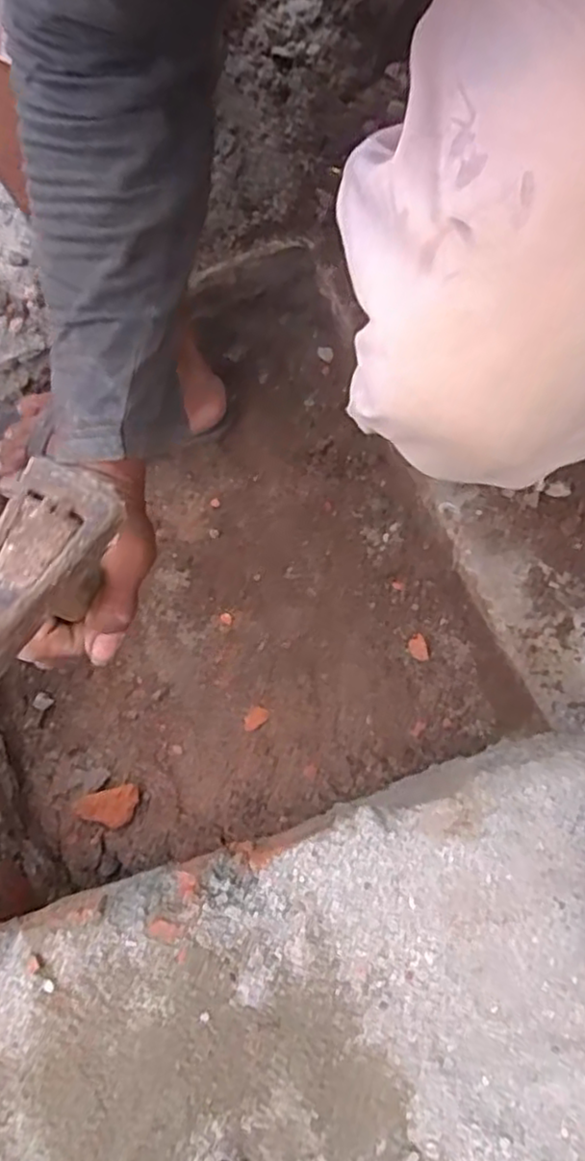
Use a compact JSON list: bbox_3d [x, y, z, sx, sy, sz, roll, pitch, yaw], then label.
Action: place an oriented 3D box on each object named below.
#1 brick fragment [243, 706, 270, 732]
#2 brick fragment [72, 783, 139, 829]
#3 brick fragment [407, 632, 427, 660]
[{"bbox_3d":[-0.034,0.125,0.632,0.025,0.004,0.015,-39,78,-8],"label":"brick fragment"},{"bbox_3d":[-0.155,0.193,0.585,0.051,0.016,0.032,-17,76,-2],"label":"brick fragment"},{"bbox_3d":[0.116,0.062,0.647,0.017,0.004,0.025,-8,76,0],"label":"brick fragment"}]

